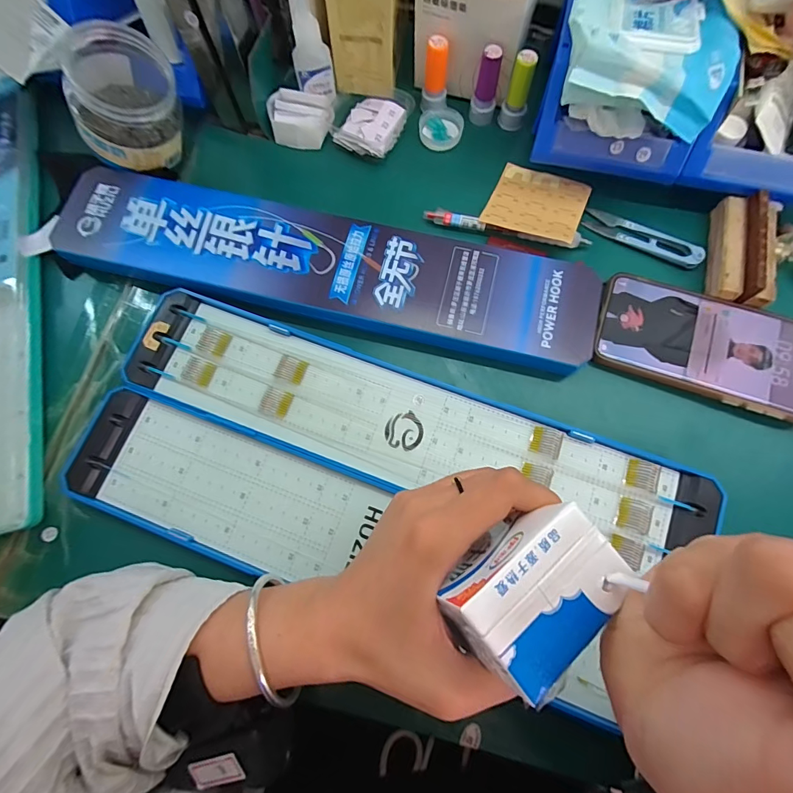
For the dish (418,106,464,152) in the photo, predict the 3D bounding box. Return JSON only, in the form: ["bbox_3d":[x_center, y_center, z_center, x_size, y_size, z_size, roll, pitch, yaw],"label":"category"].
[{"bbox_3d":[0.041,-0.251,0.390,0.040,0.017,0.035,23,77,7],"label":"dish"}]

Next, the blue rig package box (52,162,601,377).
[{"bbox_3d":[-0.062,-0.110,0.342,0.439,0.016,0.097,13,78,5],"label":"blue rig package box"}]

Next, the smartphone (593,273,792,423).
[{"bbox_3d":[0.240,-0.040,0.318,0.162,0.010,0.080,19,76,6],"label":"smartphone"}]

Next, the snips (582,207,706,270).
[{"bbox_3d":[0.209,-0.136,0.352,0.097,0.010,0.025,27,77,8],"label":"snips"}]

